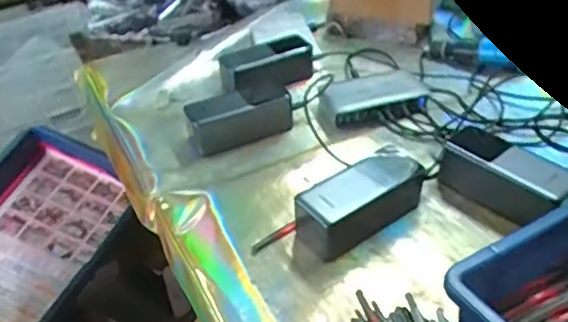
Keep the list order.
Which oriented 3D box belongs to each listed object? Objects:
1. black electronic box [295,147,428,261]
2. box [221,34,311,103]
[{"bbox_3d":[0.075,0.035,0.551,0.134,0.054,0.053,-24,42,-23],"label":"black electronic box"},{"bbox_3d":[-0.021,-0.127,0.765,0.126,0.045,0.060,-26,44,-23],"label":"box"}]

